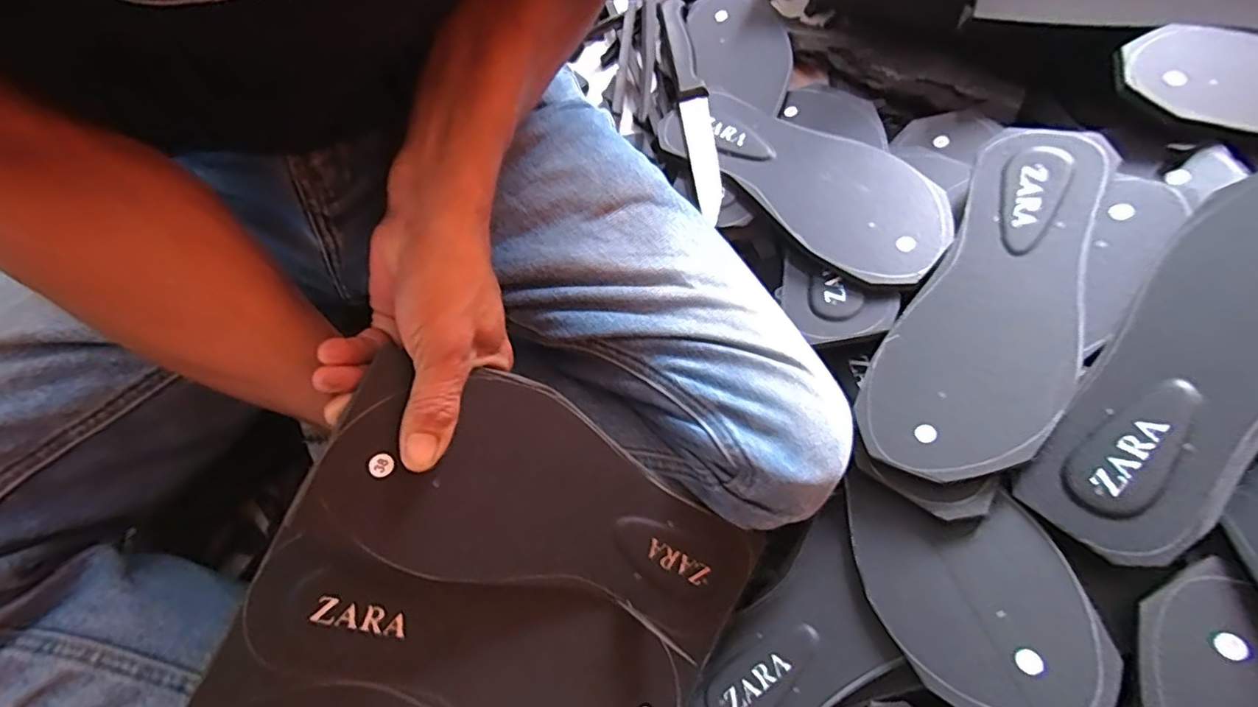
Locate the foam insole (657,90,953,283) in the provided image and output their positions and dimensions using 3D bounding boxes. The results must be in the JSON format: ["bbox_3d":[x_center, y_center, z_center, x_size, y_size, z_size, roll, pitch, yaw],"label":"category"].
[{"bbox_3d":[0.134,-0.143,0.446,0.098,0.009,0.243,-40,61,-8],"label":"foam insole"}]

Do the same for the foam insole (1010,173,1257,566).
[{"bbox_3d":[0.303,-0.005,0.296,0.239,0.014,0.100,-51,35,9],"label":"foam insole"}]

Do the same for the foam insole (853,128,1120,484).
[{"bbox_3d":[0.233,-0.035,0.361,0.099,0.007,0.248,24,79,32],"label":"foam insole"}]

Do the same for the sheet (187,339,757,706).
[{"bbox_3d":[-0.069,0.160,0.299,0.243,0.033,0.261,29,87,-19],"label":"sheet"}]

